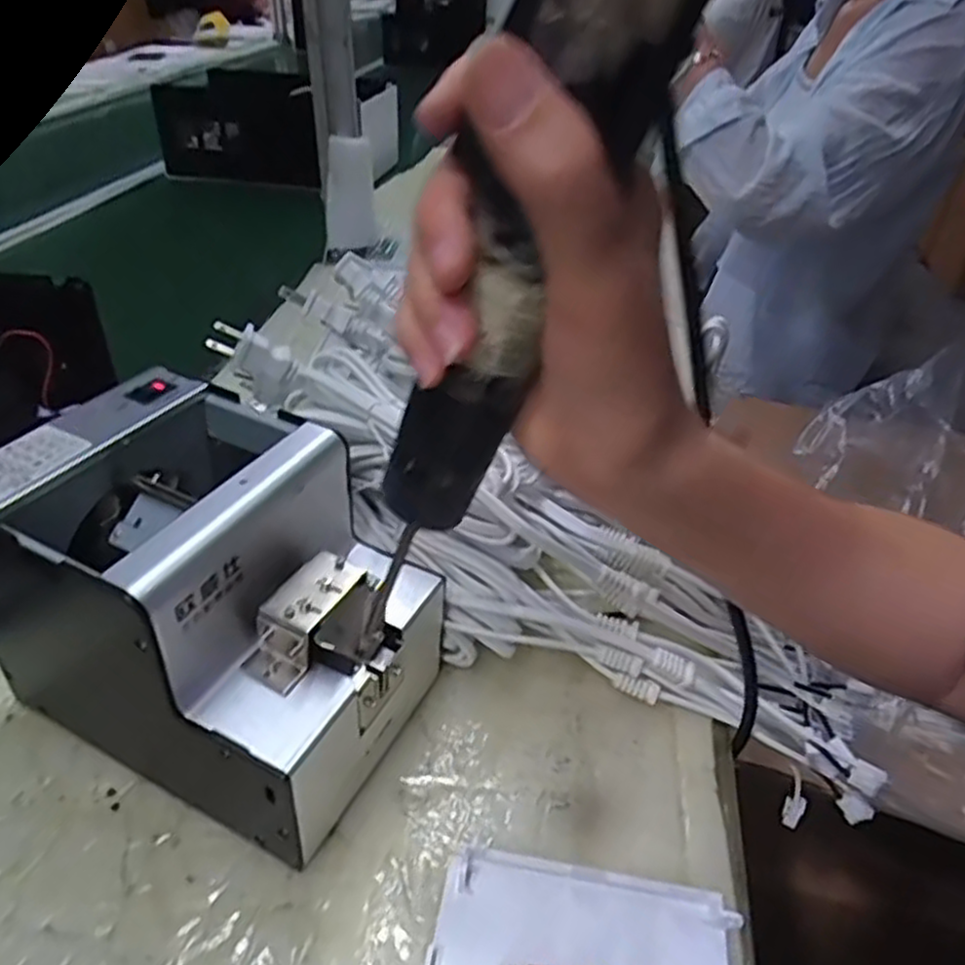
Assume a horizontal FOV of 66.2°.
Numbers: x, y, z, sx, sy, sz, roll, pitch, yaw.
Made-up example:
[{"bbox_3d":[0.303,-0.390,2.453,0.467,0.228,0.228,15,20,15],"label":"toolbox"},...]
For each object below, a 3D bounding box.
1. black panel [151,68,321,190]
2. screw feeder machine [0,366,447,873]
[{"bbox_3d":[-0.387,-0.561,1.169,0.258,0.160,0.041,7,21,5],"label":"black panel"},{"bbox_3d":[-0.120,0.063,0.346,0.181,0.147,0.144,18,39,20],"label":"screw feeder machine"}]

